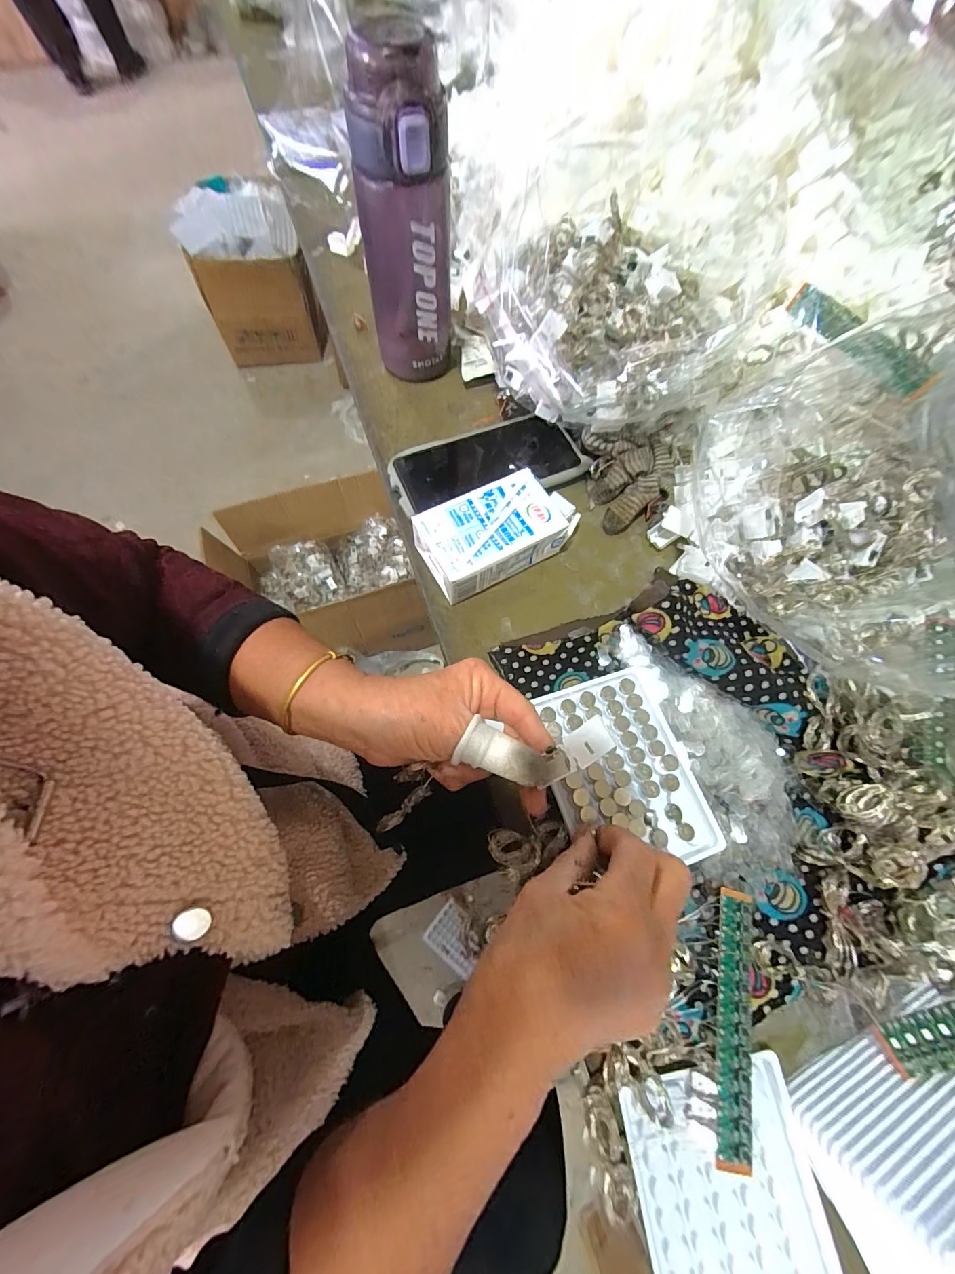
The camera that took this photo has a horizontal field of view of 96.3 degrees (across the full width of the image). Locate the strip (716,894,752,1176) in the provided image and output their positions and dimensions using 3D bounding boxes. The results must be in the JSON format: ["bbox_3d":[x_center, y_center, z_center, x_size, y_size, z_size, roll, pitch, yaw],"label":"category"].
[{"bbox_3d":[0.145,0.217,0.247,0.019,0.017,0.124,16,68,3],"label":"strip"}]

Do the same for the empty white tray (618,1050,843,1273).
[{"bbox_3d":[0.135,0.303,0.219,0.096,0.009,0.126,-7,69,-6],"label":"empty white tray"}]

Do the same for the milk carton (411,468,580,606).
[{"bbox_3d":[0.020,-0.086,0.350,0.130,0.043,0.062,-27,72,-13],"label":"milk carton"}]

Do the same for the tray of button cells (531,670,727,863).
[{"bbox_3d":[0.097,0.091,0.291,0.092,0.010,0.127,-16,70,-9],"label":"tray of button cells"}]

